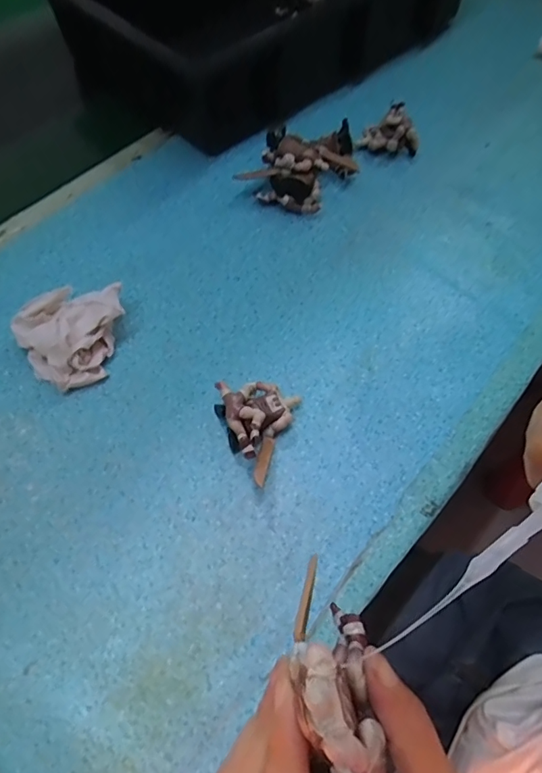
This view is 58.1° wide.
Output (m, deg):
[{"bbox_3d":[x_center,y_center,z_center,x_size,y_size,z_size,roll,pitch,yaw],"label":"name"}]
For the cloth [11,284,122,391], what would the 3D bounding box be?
[{"bbox_3d":[-0.148,-0.040,0.368,0.083,0.040,0.075,-20,64,-12],"label":"cloth"}]

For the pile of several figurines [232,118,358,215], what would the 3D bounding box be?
[{"bbox_3d":[0.035,-0.209,0.462,0.110,0.041,0.078,-40,70,-20],"label":"pile of several figurines"}]

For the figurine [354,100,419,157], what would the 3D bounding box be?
[{"bbox_3d":[0.120,-0.255,0.486,0.056,0.031,0.046,12,62,4],"label":"figurine"}]

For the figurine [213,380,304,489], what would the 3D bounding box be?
[{"bbox_3d":[-0.017,0.026,0.344,0.055,0.030,0.069,23,64,10],"label":"figurine"}]

